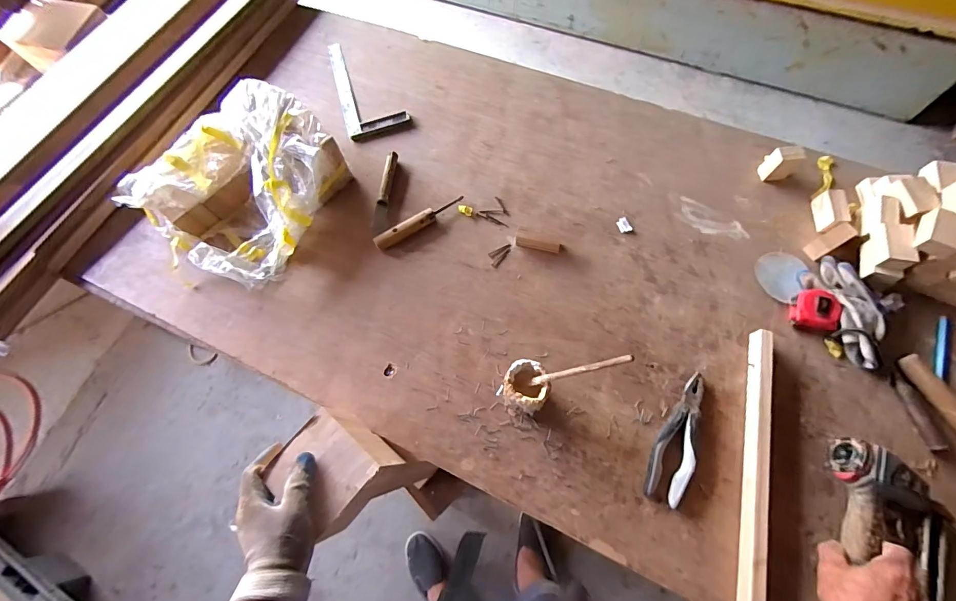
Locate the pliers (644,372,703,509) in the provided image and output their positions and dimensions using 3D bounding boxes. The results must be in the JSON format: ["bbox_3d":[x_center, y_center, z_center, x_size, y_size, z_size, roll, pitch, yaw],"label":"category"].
[{"bbox_3d":[0.293,0.197,0.585,0.053,0.019,0.189,25,74,12],"label":"pliers"}]

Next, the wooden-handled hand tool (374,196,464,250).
[{"bbox_3d":[-0.108,-0.149,0.745,0.181,0.019,0.030,-33,72,-8],"label":"wooden-handled hand tool"}]

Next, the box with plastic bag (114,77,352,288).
[{"bbox_3d":[-0.445,-0.222,0.740,0.317,0.130,0.334,25,74,12],"label":"box with plastic bag"}]

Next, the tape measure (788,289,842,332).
[{"bbox_3d":[0.530,0.015,0.629,0.059,0.032,0.062,8,71,6],"label":"tape measure"}]

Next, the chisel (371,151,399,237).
[{"bbox_3d":[-0.179,-0.208,0.770,0.030,0.017,0.180,2,70,4],"label":"chisel"}]

